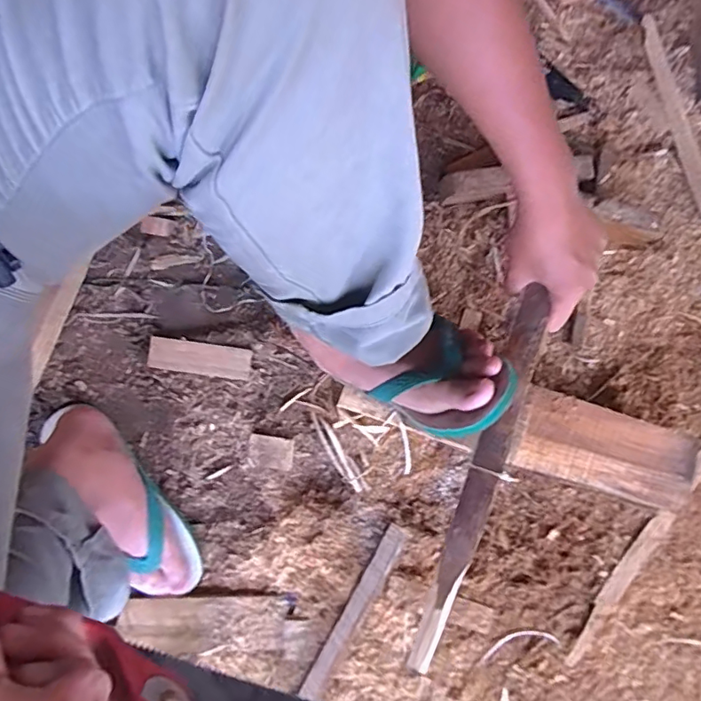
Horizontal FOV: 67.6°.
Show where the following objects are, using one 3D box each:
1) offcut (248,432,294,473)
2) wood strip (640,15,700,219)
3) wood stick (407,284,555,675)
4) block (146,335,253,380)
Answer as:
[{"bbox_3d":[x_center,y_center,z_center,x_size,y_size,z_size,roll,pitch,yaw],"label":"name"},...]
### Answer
[{"bbox_3d":[-0.100,0.128,0.652,0.057,0.009,0.042,10,100,11],"label":"offcut"},{"bbox_3d":[0.463,-0.309,0.735,0.031,0.014,0.353,-12,80,-3],"label":"wood strip"},{"bbox_3d":[0.123,0.117,0.485,0.028,0.021,0.357,19,86,3],"label":"wood stick"},{"bbox_3d":[-0.190,0.011,0.661,0.125,0.016,0.039,9,80,1],"label":"block"}]

